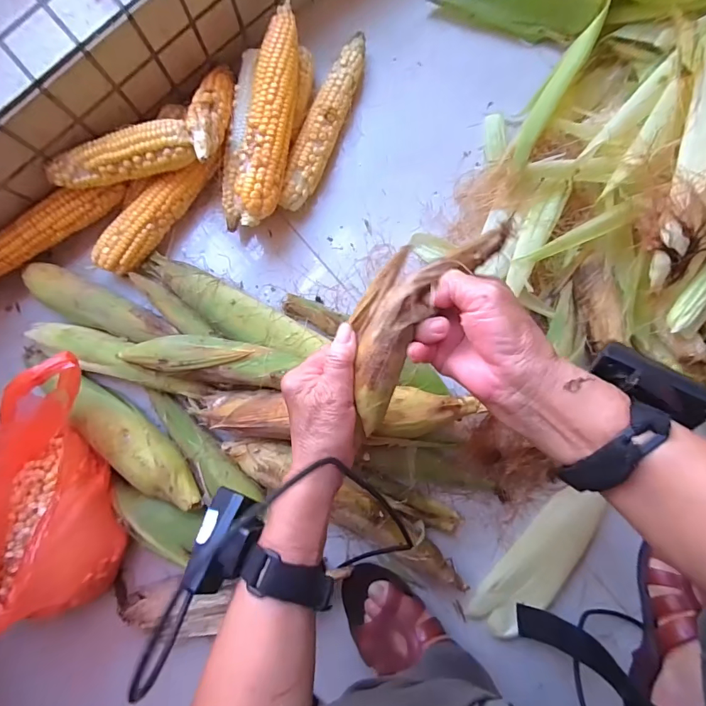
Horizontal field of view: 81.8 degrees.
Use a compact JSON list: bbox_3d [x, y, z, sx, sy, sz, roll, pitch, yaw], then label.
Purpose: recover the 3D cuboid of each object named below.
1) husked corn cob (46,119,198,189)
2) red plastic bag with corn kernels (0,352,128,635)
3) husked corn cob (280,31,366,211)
[{"bbox_3d":[-0.232,-0.203,0.421,0.148,0.050,0.042,-11,88,0],"label":"husked corn cob"},{"bbox_3d":[-0.313,0.132,0.365,0.140,0.139,0.256,3,88,0],"label":"red plastic bag with corn kernels"},{"bbox_3d":[-0.032,-0.259,0.466,0.038,0.041,0.207,24,88,1],"label":"husked corn cob"}]

